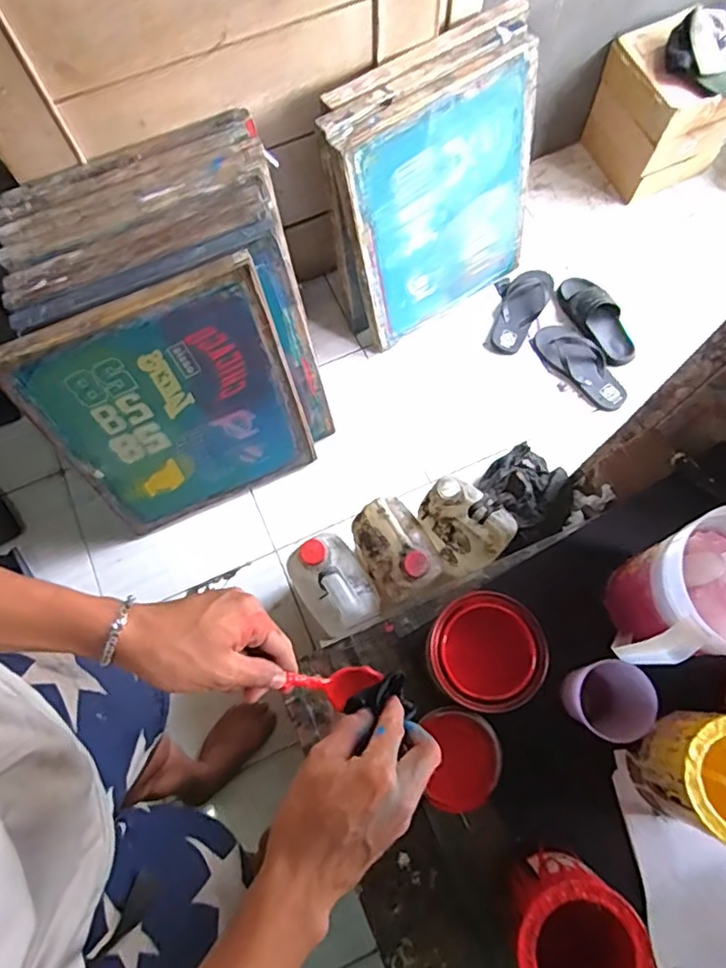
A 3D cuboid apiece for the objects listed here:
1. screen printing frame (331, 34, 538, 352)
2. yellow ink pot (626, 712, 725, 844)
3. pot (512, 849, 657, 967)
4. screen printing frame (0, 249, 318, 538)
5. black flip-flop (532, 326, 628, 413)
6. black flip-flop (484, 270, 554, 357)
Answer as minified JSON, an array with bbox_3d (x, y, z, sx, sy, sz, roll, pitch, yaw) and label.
[{"bbox_3d":[0.181,-0.590,1.321,0.440,0.542,0.028,-33,62,-8],"label":"screen printing frame"},{"bbox_3d":[0.342,0.288,0.599,0.106,0.150,0.107,0,72,1],"label":"yellow ink pot"},{"bbox_3d":[0.187,0.417,0.565,0.106,0.149,0.107,0,72,1],"label":"pot"},{"bbox_3d":[-0.359,-0.127,1.195,0.456,0.564,0.030,-23,56,-6],"label":"screen printing frame"},{"bbox_3d":[0.555,-0.301,1.506,0.268,0.041,0.107,43,77,13],"label":"black flip-flop"},{"bbox_3d":[0.407,-0.445,1.557,0.106,0.046,0.260,32,75,10],"label":"black flip-flop"}]

